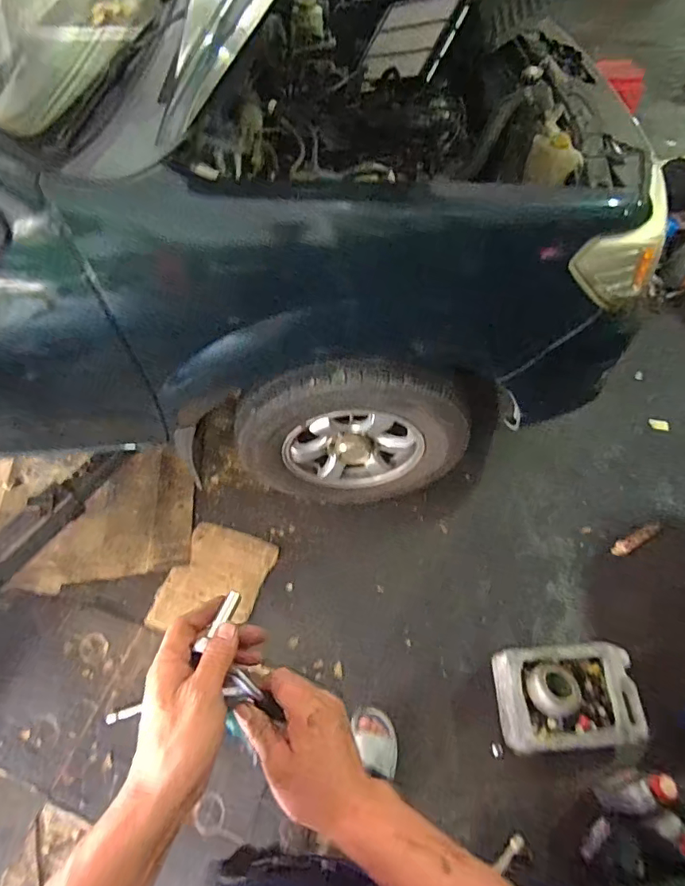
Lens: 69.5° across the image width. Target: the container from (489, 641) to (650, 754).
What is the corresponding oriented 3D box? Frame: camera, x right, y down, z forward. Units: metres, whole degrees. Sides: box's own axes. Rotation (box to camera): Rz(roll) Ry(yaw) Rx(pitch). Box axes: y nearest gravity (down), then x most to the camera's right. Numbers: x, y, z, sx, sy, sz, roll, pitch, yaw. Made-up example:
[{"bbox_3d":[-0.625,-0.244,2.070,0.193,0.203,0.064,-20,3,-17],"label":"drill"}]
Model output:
[{"bbox_3d":[0.585,0.658,1.293,0.327,0.133,0.233,-4,57,-2],"label":"container"}]

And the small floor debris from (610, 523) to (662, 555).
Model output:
[{"bbox_3d":[0.966,0.311,1.620,0.175,0.050,0.044,-26,60,-15],"label":"small floor debris"}]

